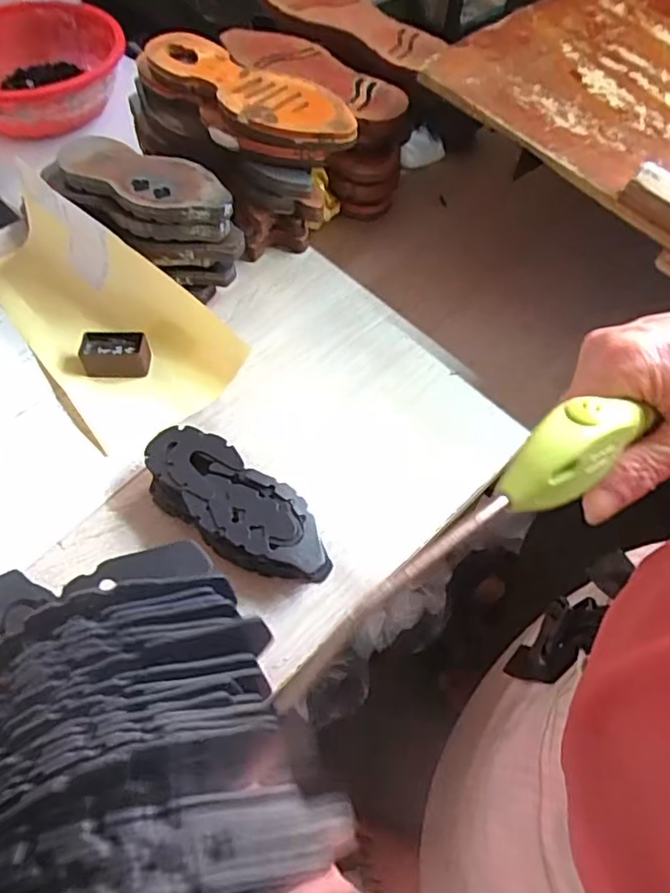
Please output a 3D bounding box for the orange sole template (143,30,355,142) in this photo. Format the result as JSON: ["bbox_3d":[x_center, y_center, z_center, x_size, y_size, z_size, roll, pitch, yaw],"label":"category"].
[{"bbox_3d":[-0.100,-0.416,0.711,0.292,0.019,0.091,39,66,20],"label":"orange sole template"}]

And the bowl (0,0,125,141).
[{"bbox_3d":[-0.713,-0.868,1.445,0.392,0.184,0.464,-7,59,-6],"label":"bowl"}]

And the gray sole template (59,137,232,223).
[{"bbox_3d":[-0.201,-0.284,0.656,0.203,0.018,0.077,22,67,13],"label":"gray sole template"}]

